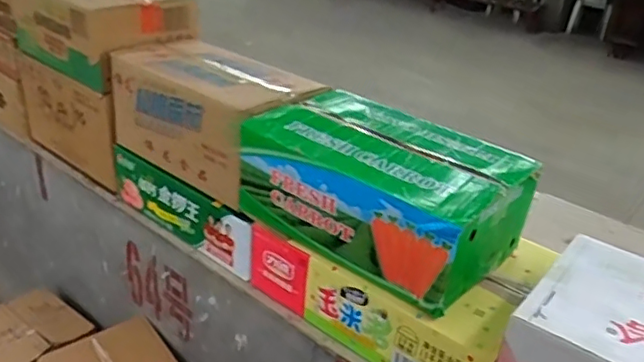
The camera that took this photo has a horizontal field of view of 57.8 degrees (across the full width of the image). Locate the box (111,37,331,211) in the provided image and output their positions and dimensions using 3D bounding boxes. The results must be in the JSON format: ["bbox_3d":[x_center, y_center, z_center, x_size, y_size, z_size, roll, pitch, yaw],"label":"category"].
[{"bbox_3d":[-0.215,-0.148,1.151,0.384,0.188,0.243,30,46,28],"label":"box"}]

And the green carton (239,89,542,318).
[{"bbox_3d":[0.092,-0.002,0.939,0.410,0.188,0.250,30,46,28],"label":"green carton"}]

